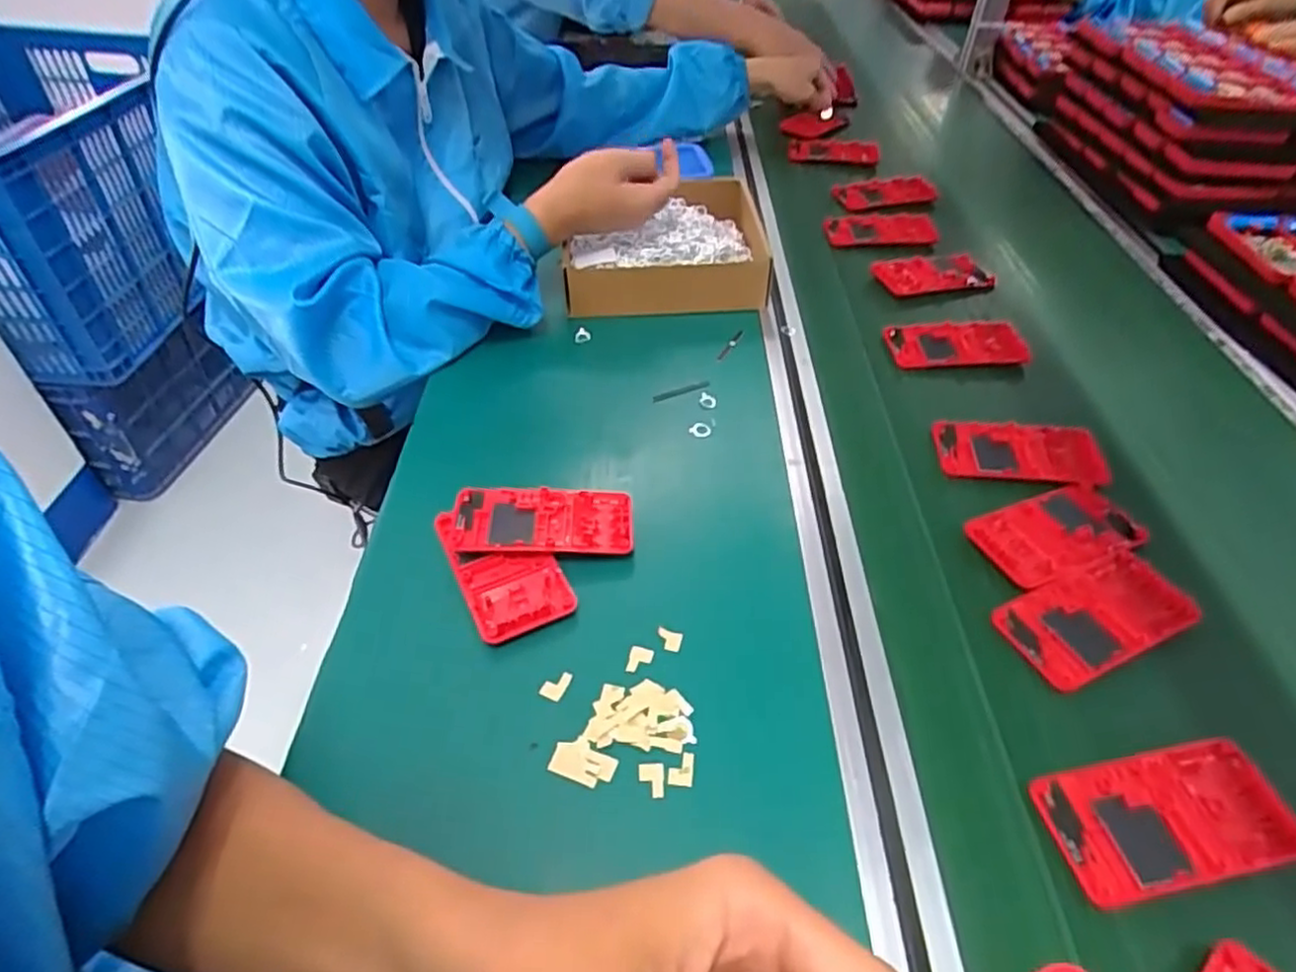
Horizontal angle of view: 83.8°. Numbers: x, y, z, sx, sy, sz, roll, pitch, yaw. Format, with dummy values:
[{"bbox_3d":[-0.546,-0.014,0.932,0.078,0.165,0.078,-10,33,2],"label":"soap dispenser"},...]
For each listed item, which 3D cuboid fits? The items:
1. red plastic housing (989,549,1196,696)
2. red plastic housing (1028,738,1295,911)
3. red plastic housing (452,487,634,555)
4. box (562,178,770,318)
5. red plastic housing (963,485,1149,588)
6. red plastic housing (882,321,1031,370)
[{"bbox_3d":[0.285,0.082,0.459,0.126,0.008,0.060,-18,49,-18],"label":"red plastic housing"},{"bbox_3d":[0.268,0.171,0.372,0.123,0.012,0.063,-8,46,-9],"label":"red plastic housing"},{"bbox_3d":[-0.072,0.024,0.496,0.120,0.013,0.057,-1,46,-3],"label":"red plastic housing"},{"bbox_3d":[0.028,-0.252,0.764,0.203,0.061,0.203,4,46,2],"label":"box"},{"bbox_3d":[0.290,0.031,0.507,0.125,0.007,0.064,-17,48,-17],"label":"red plastic housing"},{"bbox_3d":[0.288,-0.133,0.676,0.120,0.013,0.060,-1,54,0],"label":"red plastic housing"}]

